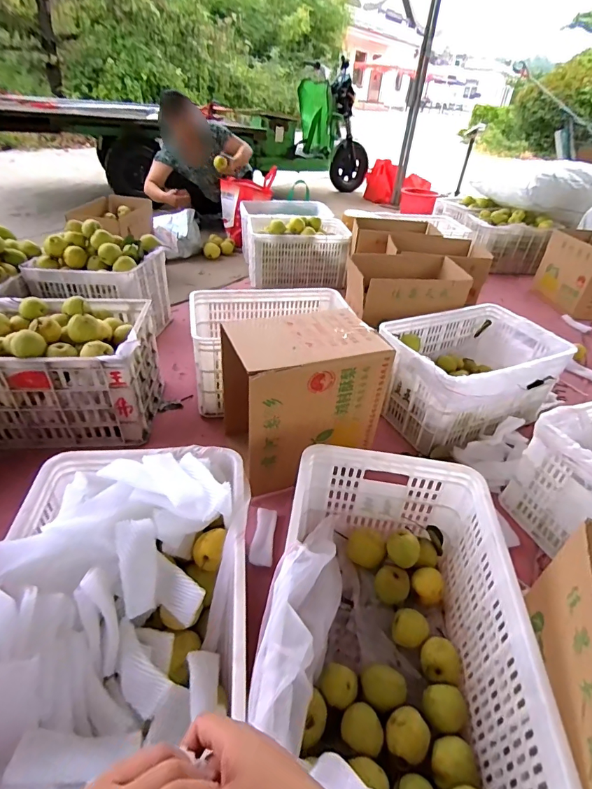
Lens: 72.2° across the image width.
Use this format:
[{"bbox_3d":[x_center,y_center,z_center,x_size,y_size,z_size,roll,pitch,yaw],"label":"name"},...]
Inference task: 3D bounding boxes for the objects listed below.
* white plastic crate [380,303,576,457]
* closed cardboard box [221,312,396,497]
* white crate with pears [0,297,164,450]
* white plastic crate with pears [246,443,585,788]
[{"bbox_3d":[0.546,-0.078,1.338,0.530,0.264,0.408,-17,43,-27],"label":"white plastic crate"},{"bbox_3d":[0.005,-0.006,1.076,0.357,0.352,0.274,-13,41,-22],"label":"closed cardboard box"},{"bbox_3d":[-0.681,-0.080,1.190,0.496,0.342,0.344,-2,38,-10],"label":"white crate with pears"},{"bbox_3d":[0.164,0.388,0.693,0.400,0.283,0.530,10,37,6],"label":"white plastic crate with pears"}]

